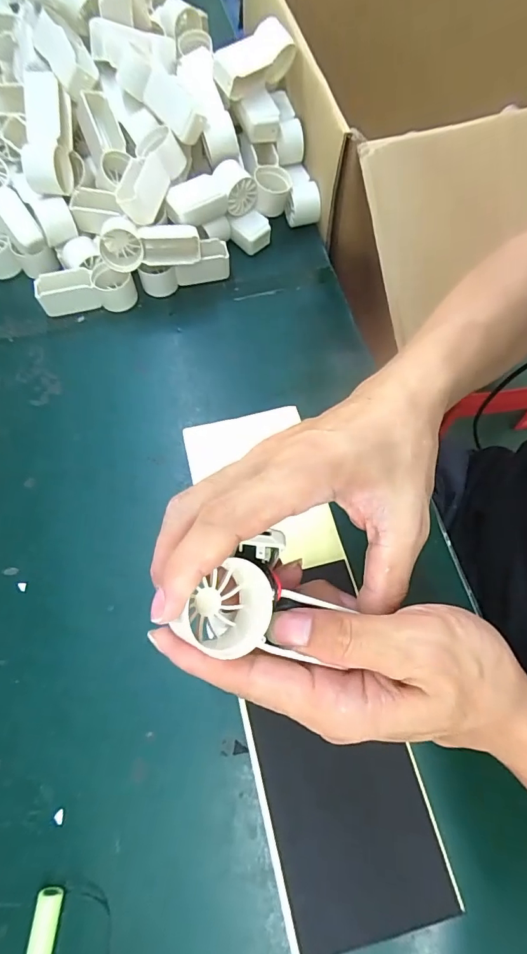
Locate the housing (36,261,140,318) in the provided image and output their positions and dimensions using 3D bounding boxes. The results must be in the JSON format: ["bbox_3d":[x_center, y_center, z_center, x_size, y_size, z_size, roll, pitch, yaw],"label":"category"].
[{"bbox_3d":[-0.174,-0.185,0.441,0.090,0.033,0.032,-9,68,-4],"label":"housing"}]

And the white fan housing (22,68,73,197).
[{"bbox_3d":[-0.201,-0.312,0.408,0.045,0.033,0.097,-1,99,0],"label":"white fan housing"}]

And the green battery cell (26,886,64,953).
[{"bbox_3d":[-0.132,0.278,0.266,0.015,0.012,0.051,2,68,1],"label":"green battery cell"}]

